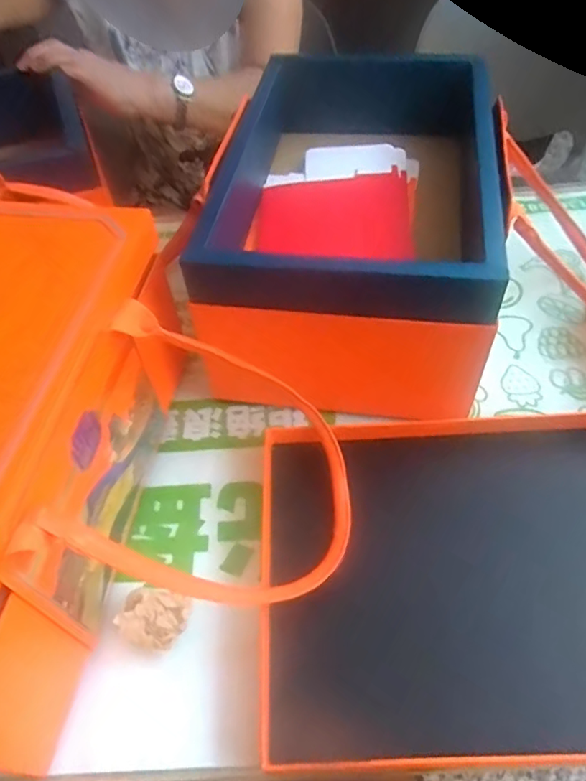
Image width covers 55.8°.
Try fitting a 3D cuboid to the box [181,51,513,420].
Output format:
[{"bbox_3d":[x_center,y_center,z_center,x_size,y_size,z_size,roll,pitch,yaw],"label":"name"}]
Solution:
[{"bbox_3d":[0.070,-0.173,0.544,0.242,0.155,0.371,9,54,11],"label":"box"}]

